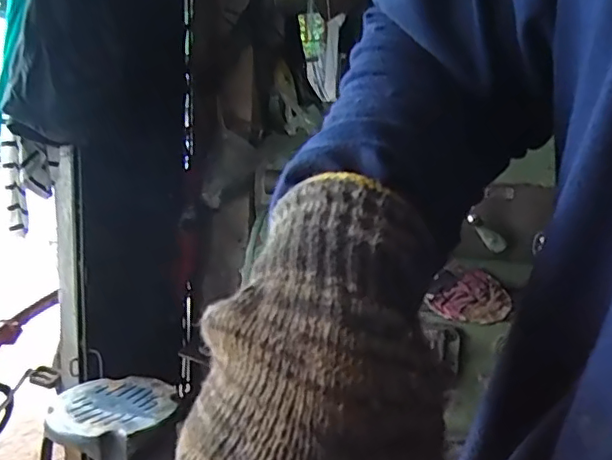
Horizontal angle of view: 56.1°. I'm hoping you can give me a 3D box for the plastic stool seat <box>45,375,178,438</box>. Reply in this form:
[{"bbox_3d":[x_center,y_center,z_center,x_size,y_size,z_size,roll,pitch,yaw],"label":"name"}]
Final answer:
[{"bbox_3d":[-0.490,0.450,1.463,0.303,0.032,0.271,1,10,-5],"label":"plastic stool seat"}]

